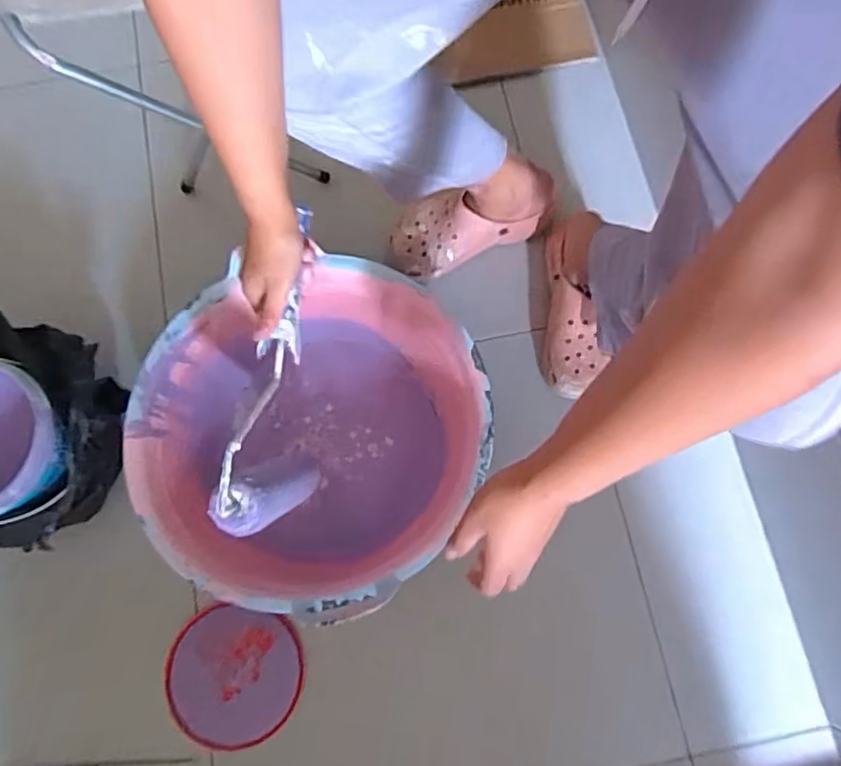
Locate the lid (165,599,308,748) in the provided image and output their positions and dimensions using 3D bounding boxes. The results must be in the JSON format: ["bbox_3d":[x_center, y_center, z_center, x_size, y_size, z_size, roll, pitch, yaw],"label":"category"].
[{"bbox_3d":[-0.240,0.376,0.759,0.170,0.021,0.157,3,55,-4],"label":"lid"}]

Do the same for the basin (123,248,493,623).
[{"bbox_3d":[-0.131,0.066,0.766,0.408,0.194,0.408,0,75,0],"label":"basin"}]

